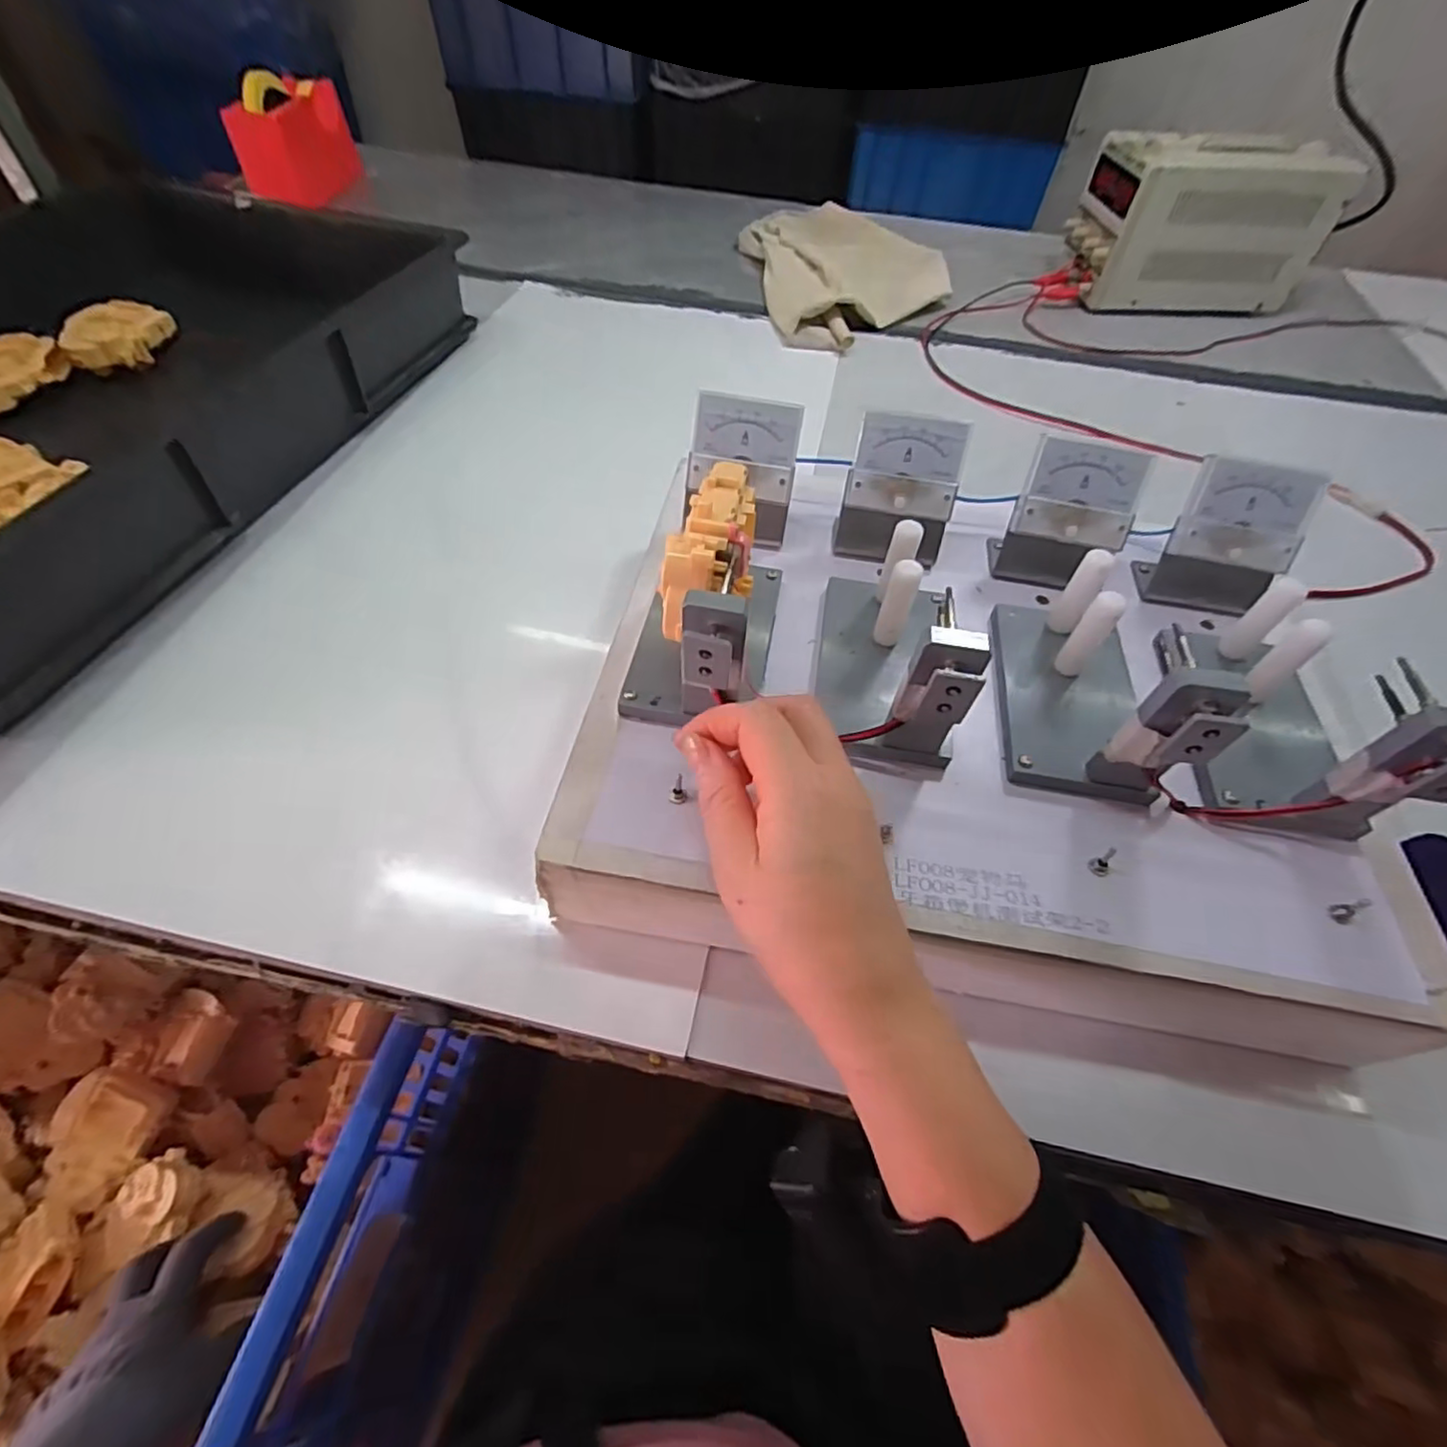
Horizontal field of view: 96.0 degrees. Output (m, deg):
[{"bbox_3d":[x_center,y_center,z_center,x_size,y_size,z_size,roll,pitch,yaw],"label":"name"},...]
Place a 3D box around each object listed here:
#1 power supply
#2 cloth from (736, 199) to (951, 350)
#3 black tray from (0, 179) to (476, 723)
[{"bbox_3d":[0.595,-0.624,0.825,0.278,0.168,0.113,-3,54,-6],"label":"power supply"},{"bbox_3d":[0.161,-0.608,0.868,0.253,0.031,0.423,-7,55,-8],"label":"cloth"},{"bbox_3d":[-0.555,-0.279,0.536,0.451,0.099,0.591,13,54,6],"label":"black tray"}]

